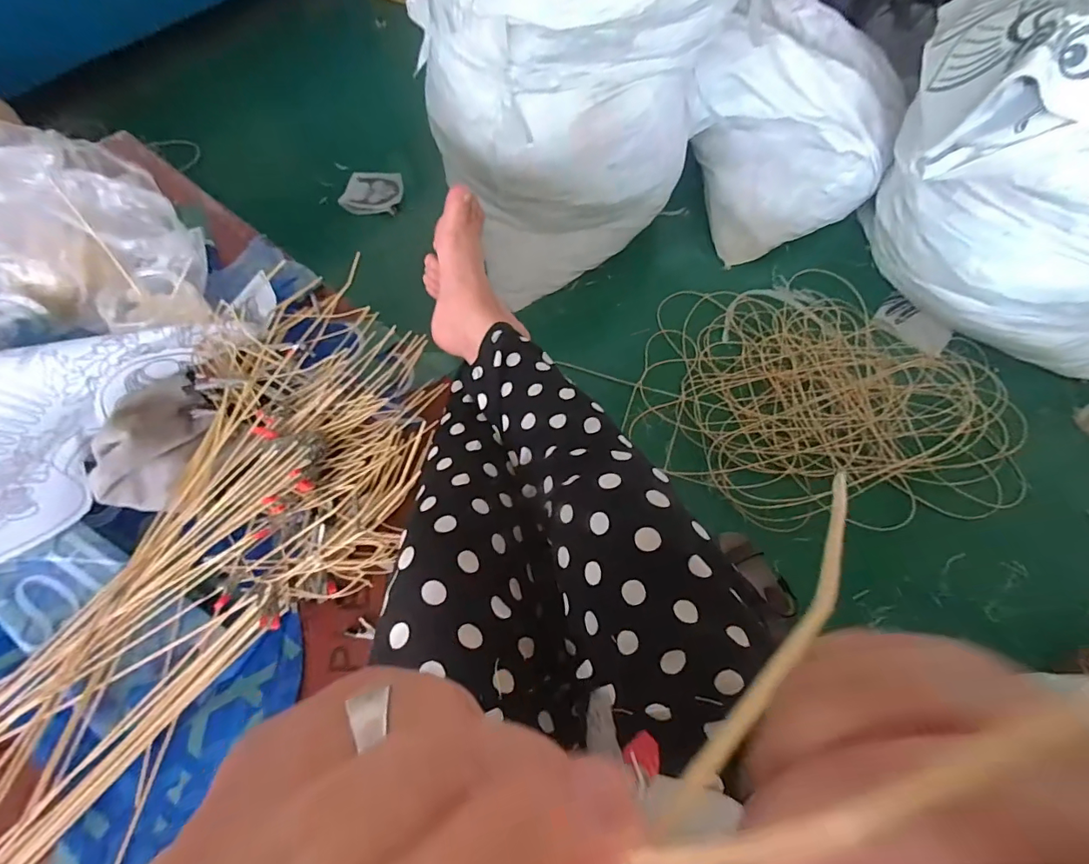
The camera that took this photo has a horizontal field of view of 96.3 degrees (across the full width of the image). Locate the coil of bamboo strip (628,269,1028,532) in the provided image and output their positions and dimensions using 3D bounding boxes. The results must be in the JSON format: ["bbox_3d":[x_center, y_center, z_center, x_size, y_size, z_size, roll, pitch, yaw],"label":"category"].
[{"bbox_3d":[0.785,-0.136,1.439,1.060,0.155,0.834,-4,64,-3],"label":"coil of bamboo strip"}]

